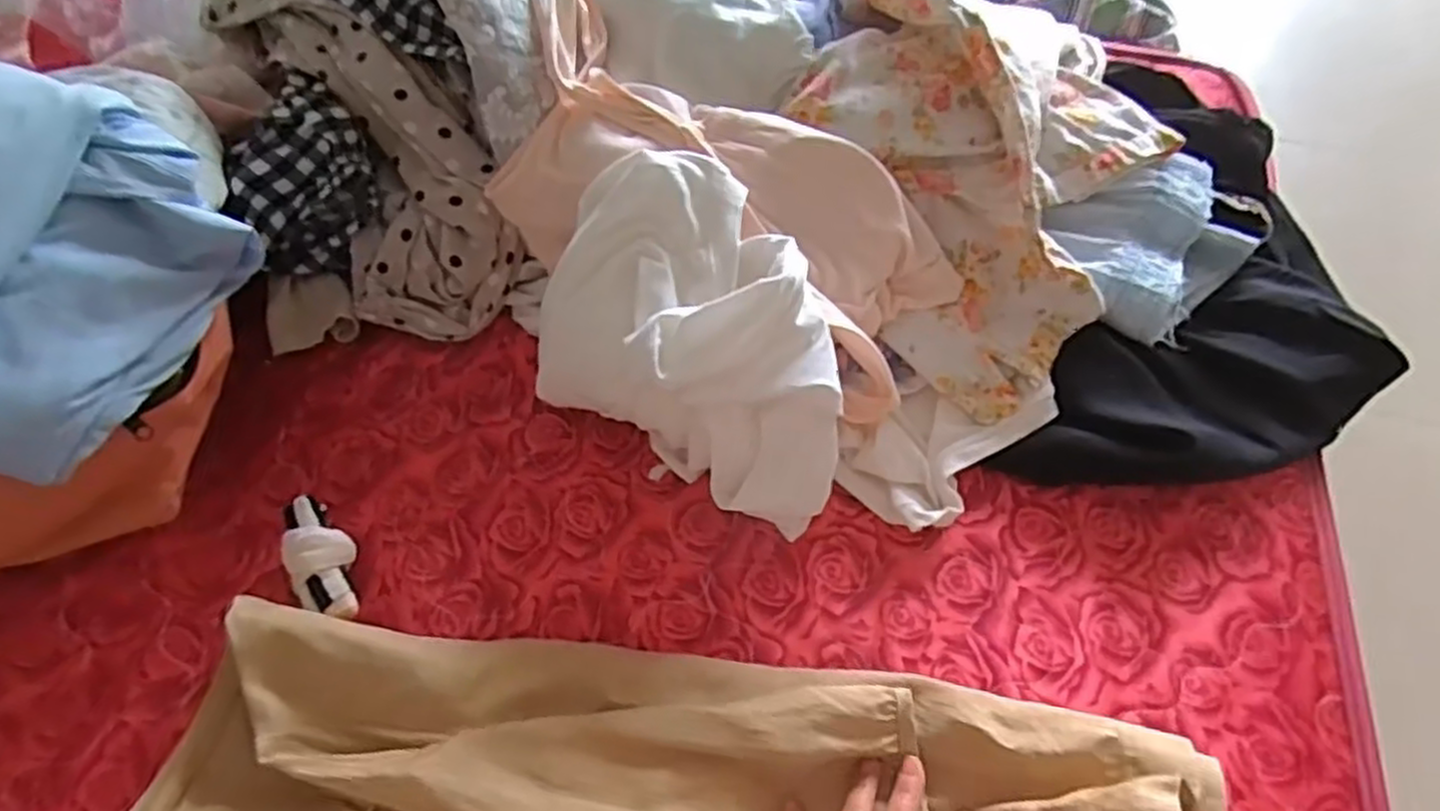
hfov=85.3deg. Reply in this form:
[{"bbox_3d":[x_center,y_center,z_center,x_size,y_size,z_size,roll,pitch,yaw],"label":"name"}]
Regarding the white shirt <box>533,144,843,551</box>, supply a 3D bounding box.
[{"bbox_3d":[-0.009,-0.044,0.543,0.233,0.161,0.155,27,63,16],"label":"white shirt"}]

